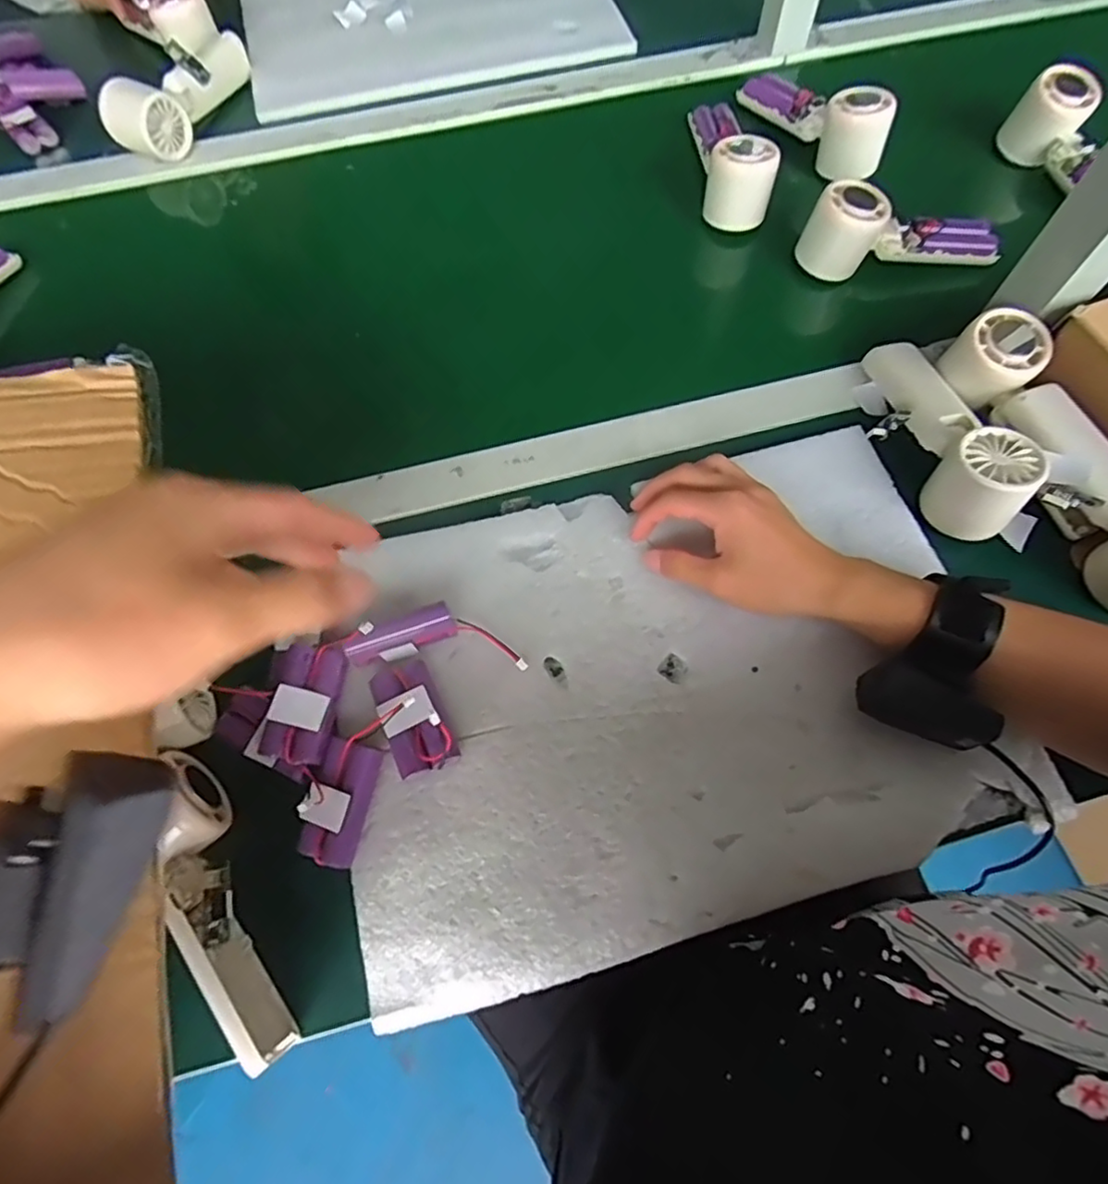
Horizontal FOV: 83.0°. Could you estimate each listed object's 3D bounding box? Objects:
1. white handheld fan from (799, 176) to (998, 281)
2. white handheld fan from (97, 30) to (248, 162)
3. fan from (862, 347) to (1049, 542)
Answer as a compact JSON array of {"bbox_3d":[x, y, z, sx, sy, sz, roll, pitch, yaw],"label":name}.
[{"bbox_3d":[0.295,-0.302,0.532,0.164,0.062,0.044,1,65,-11],"label":"white handheld fan"},{"bbox_3d":[-0.364,-0.501,0.621,0.059,0.054,0.172,26,69,13],"label":"white handheld fan"},{"bbox_3d":[0.267,-0.119,0.438,0.065,0.050,0.168,-15,66,-4],"label":"fan"}]

